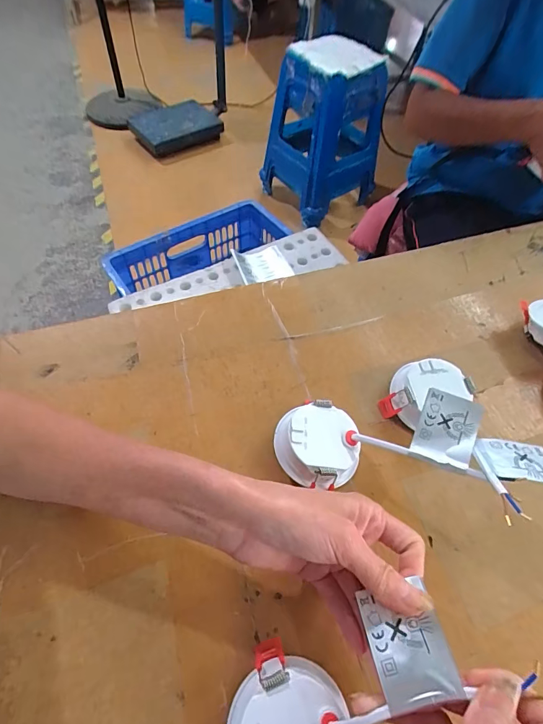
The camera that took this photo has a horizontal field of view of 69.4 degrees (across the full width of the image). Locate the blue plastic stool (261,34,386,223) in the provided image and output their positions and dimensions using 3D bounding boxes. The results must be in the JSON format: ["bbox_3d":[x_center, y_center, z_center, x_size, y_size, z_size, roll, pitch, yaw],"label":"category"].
[{"bbox_3d":[0.215,-0.937,1.595,0.355,0.550,0.375,-32,64,-22],"label":"blue plastic stool"}]

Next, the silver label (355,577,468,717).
[{"bbox_3d":[0.075,0.155,0.217,0.040,0.004,0.054,-19,50,6],"label":"silver label"}]

